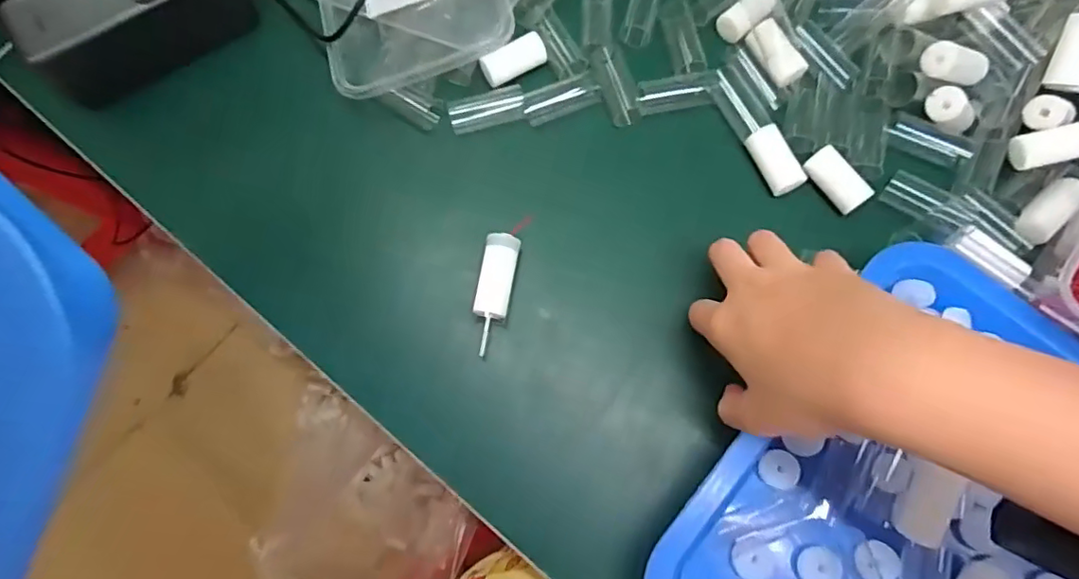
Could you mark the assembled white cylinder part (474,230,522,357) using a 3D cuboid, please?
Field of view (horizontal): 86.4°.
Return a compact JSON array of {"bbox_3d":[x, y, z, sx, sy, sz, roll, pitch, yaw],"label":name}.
[{"bbox_3d":[-0.027,0.002,0.343,0.019,0.016,0.070,10,77,3],"label":"assembled white cylinder part"}]

